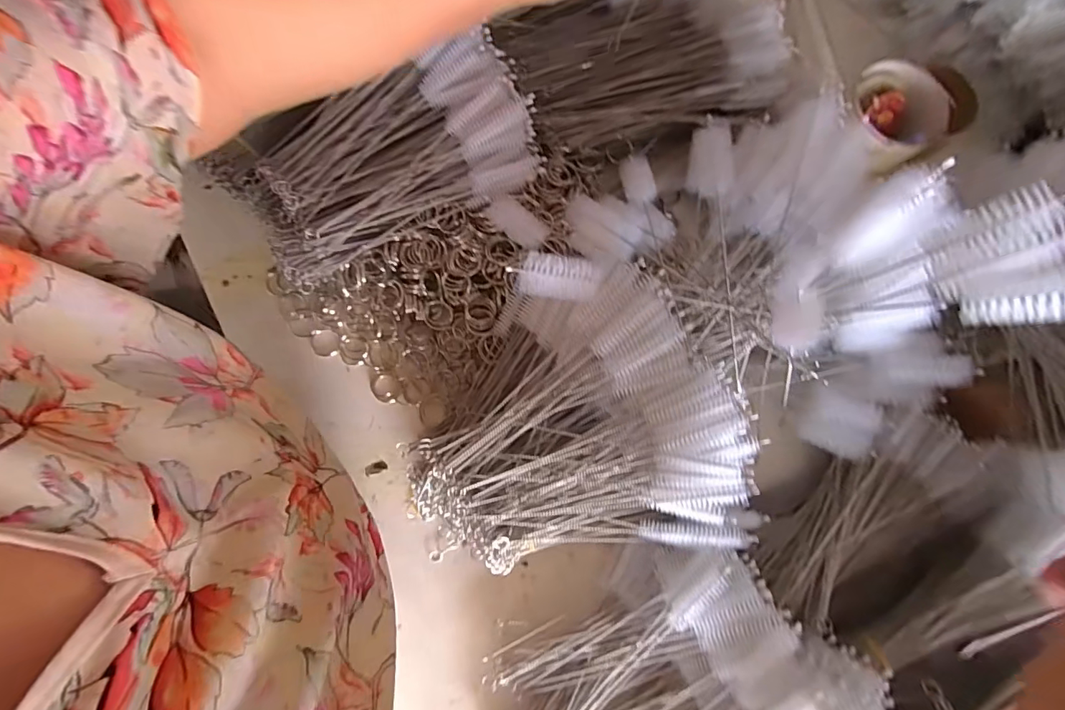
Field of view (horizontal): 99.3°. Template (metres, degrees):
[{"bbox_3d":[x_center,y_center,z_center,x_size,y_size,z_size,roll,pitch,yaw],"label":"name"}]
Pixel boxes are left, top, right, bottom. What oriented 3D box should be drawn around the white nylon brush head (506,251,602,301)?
[{"bbox_3d":[0.014,-0.045,0.266,0.052,0.022,0.021,-2,79,-1],"label":"white nylon brush head"}]

